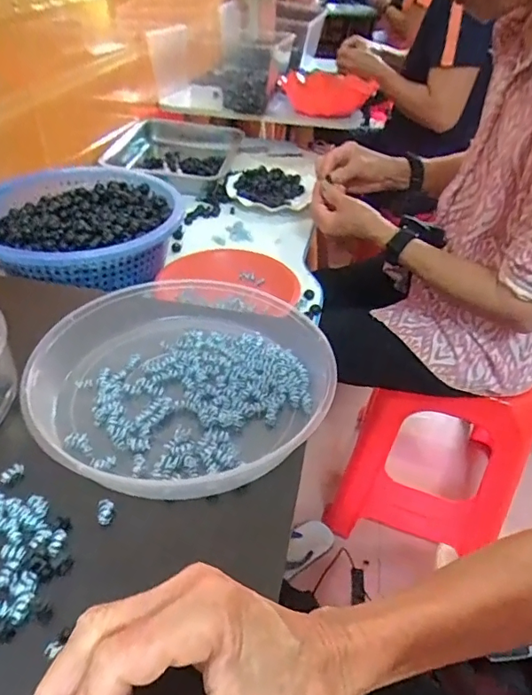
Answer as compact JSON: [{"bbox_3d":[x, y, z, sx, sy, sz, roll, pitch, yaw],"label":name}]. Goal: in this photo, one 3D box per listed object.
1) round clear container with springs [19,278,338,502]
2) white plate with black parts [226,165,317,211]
[{"bbox_3d":[-0.074,0.017,0.420,0.229,0.043,0.243,2,40,-2],"label":"round clear container with springs"},{"bbox_3d":[0.008,-0.303,0.968,0.163,0.031,0.158,2,40,-2],"label":"white plate with black parts"}]

